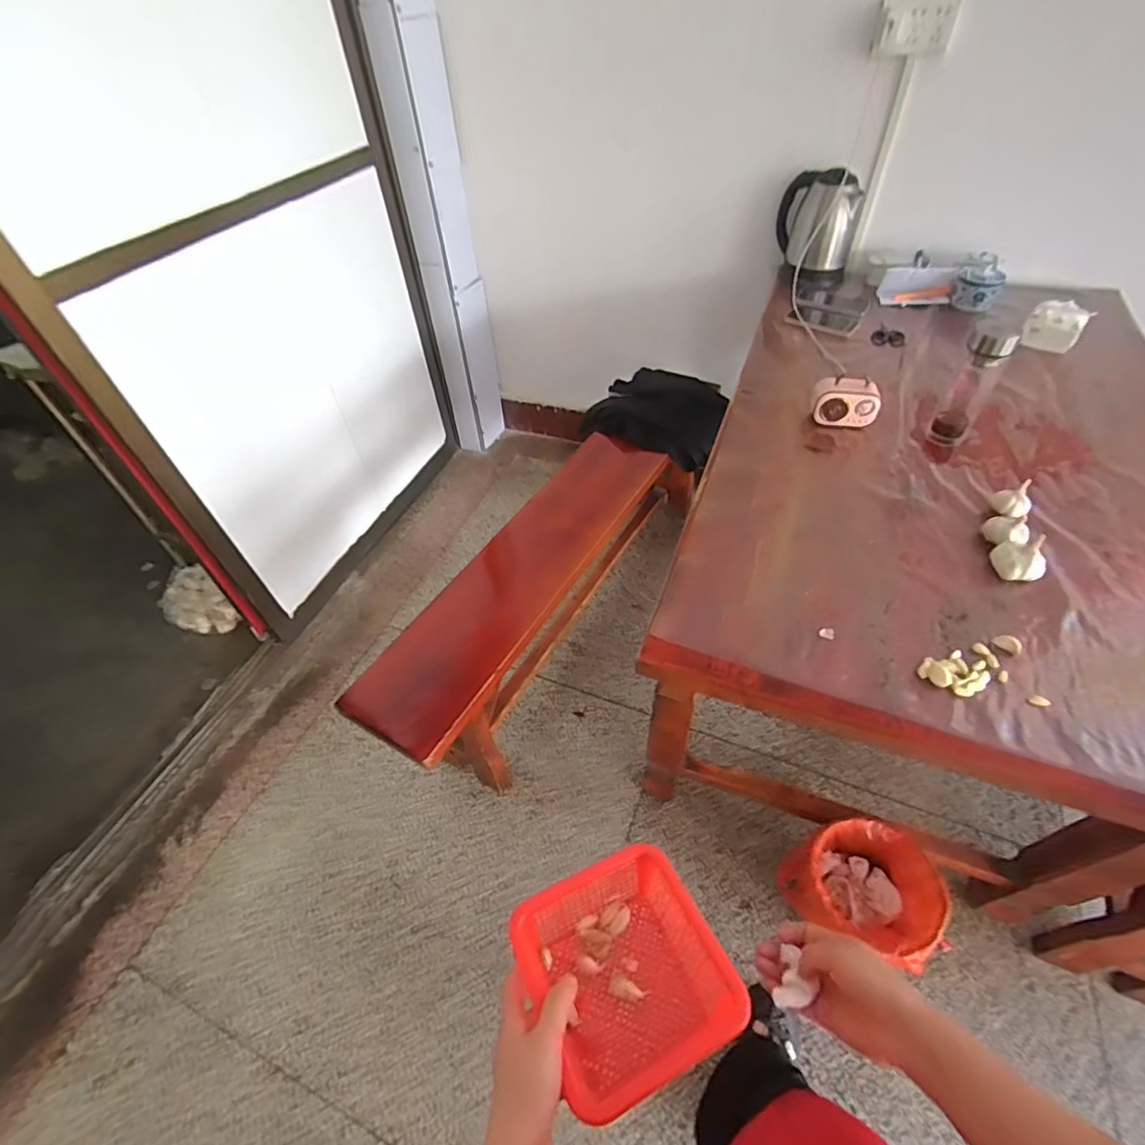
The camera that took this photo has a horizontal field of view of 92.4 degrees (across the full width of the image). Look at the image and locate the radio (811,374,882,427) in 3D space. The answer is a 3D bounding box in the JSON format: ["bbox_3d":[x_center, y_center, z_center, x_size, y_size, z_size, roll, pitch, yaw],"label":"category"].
[{"bbox_3d":[0.496,-0.308,0.999,0.116,0.086,0.054,17,52,19],"label":"radio"}]

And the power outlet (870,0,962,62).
[{"bbox_3d":[0.659,-1.054,1.058,0.137,0.089,0.049,15,51,17],"label":"power outlet"}]

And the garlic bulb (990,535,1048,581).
[{"bbox_3d":[0.619,-0.019,0.757,0.057,0.055,0.064,-38,56,-26],"label":"garlic bulb"}]

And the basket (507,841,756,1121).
[{"bbox_3d":[0.038,0.304,0.424,0.138,0.066,0.140,-20,46,-16],"label":"basket"}]

